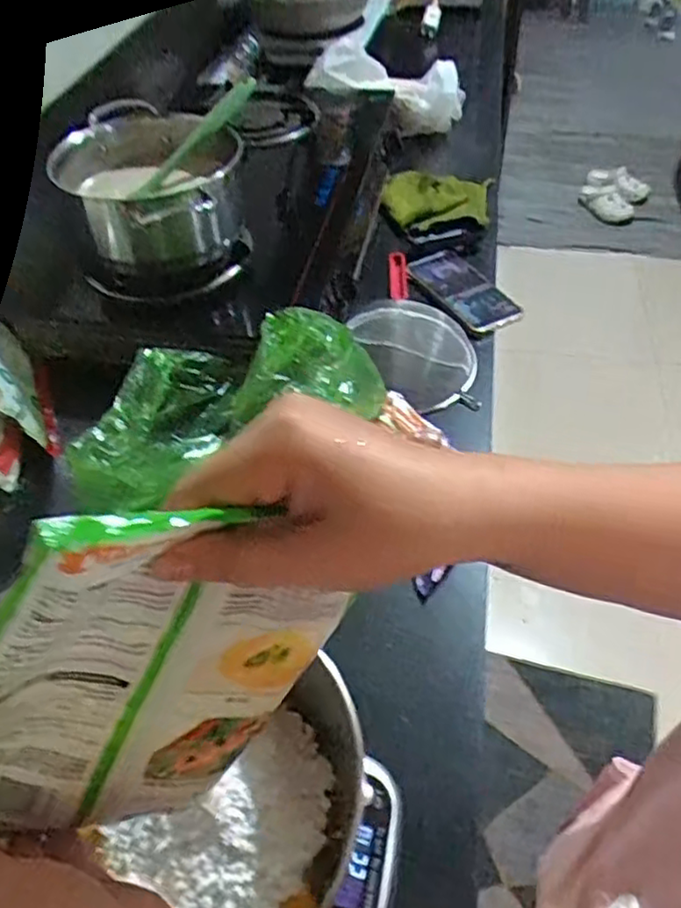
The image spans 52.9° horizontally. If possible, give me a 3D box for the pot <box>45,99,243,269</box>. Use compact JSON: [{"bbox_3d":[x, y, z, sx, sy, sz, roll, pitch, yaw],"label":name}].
[{"bbox_3d":[-0.217,-0.305,0.806,0.168,0.130,0.211,-2,47,3],"label":"pot"}]

